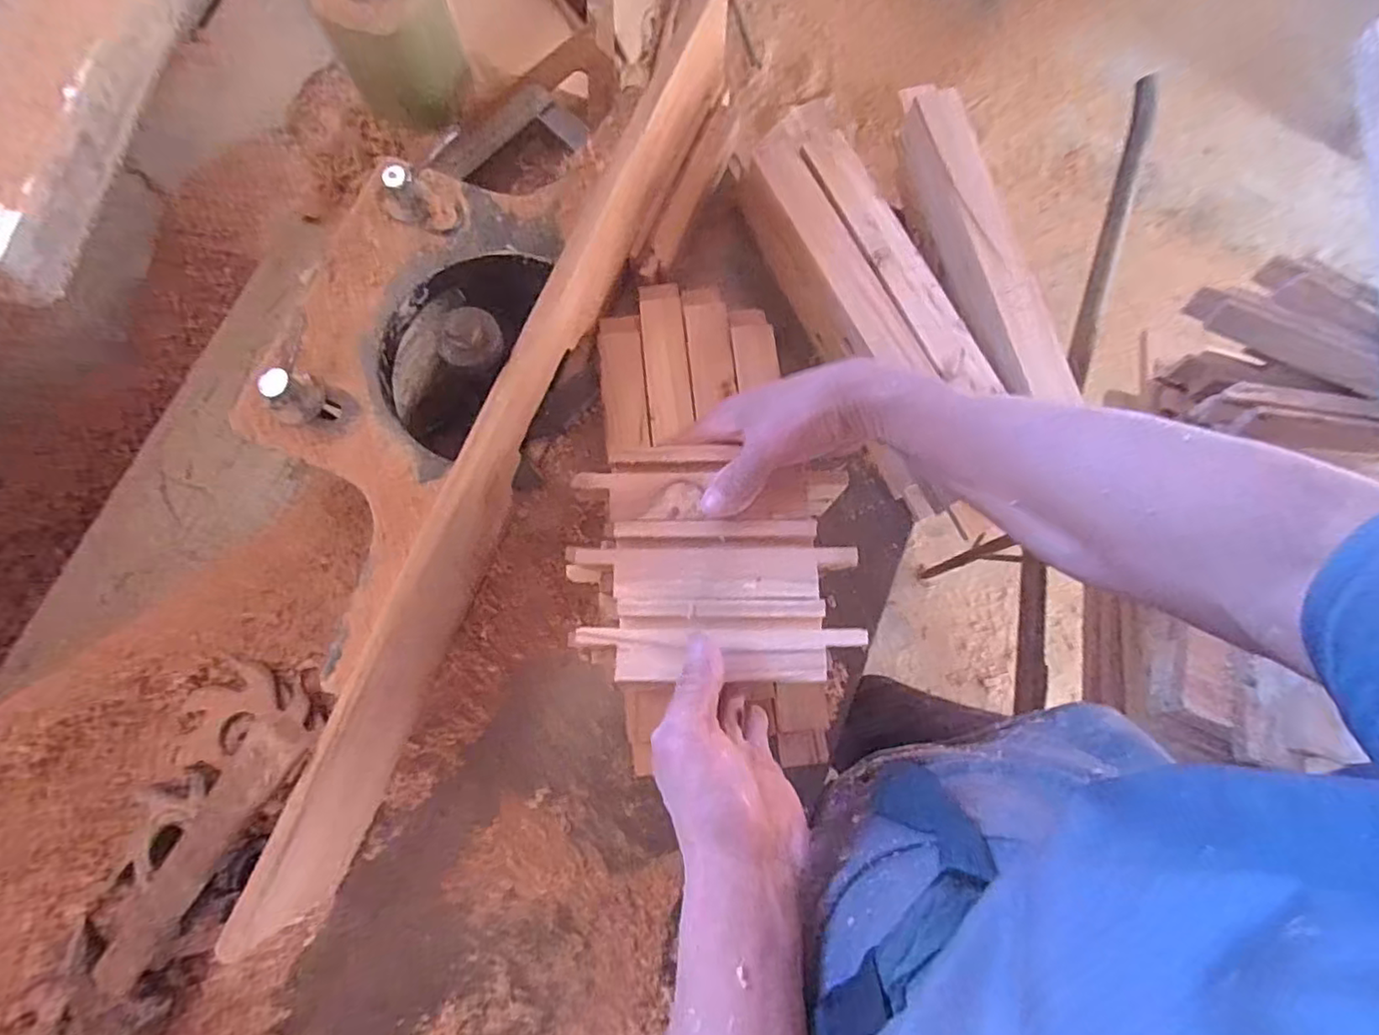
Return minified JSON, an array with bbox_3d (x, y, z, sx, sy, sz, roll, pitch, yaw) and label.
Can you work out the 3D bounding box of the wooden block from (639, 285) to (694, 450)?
[{"bbox_3d":[-0.020,-0.139,0.563,0.038,0.017,0.155,-6,79,-1],"label":"wooden block"}]

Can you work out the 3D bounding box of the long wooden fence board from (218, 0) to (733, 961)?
[{"bbox_3d":[-0.129,-0.090,0.521,0.033,0.122,0.832,24,78,4],"label":"long wooden fence board"}]

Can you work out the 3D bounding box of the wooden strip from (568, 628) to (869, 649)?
[{"bbox_3d":[0.018,0.075,0.397,0.181,0.008,0.012,0,79,-1],"label":"wooden strip"}]

